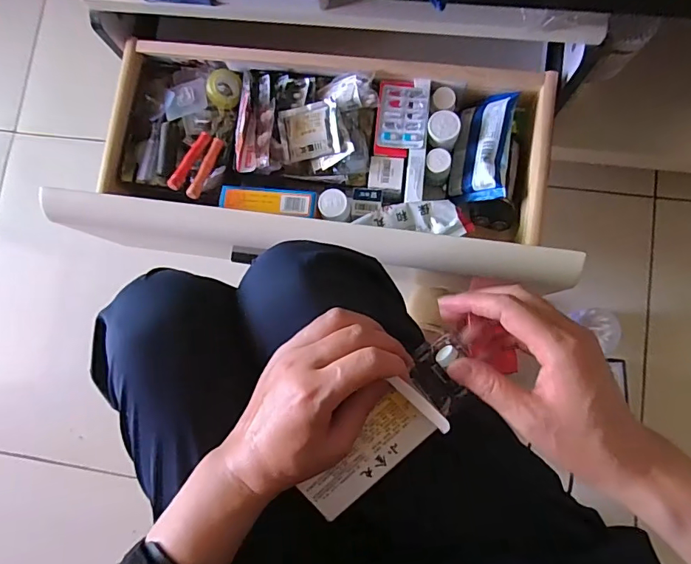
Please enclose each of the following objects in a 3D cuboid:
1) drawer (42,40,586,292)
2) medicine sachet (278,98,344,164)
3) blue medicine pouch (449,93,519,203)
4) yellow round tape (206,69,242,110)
[{"bbox_3d":[-0.029,-0.157,0.570,0.571,0.114,0.261,8,83,6],"label":"drawer"},{"bbox_3d":[-0.045,-0.189,0.579,0.076,0.019,0.073,-9,82,4],"label":"medicine sachet"},{"bbox_3d":[0.170,-0.166,0.579,0.075,0.028,0.134,3,83,50],"label":"blue medicine pouch"},{"bbox_3d":[-0.162,-0.254,0.614,0.047,0.019,0.047,-15,103,-36],"label":"yellow round tape"}]

